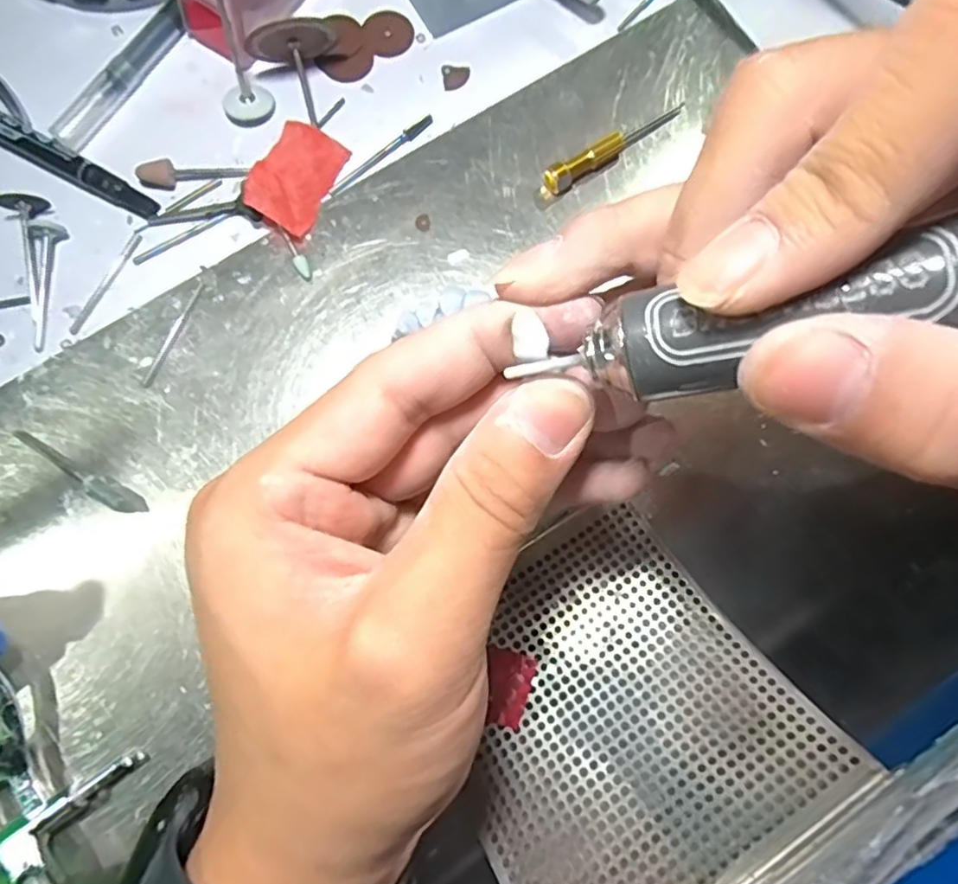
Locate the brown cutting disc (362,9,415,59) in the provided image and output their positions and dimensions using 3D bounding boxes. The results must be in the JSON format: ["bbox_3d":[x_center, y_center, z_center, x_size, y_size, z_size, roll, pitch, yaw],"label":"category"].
[{"bbox_3d":[-0.036,-0.165,0.259,0.018,0.004,0.021,-28,83,-6],"label":"brown cutting disc"}]

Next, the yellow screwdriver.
[{"bbox_3d":[0.053,-0.115,0.247,0.064,0.009,0.009,-34,82,-7],"label":"yellow screwdriver"}]

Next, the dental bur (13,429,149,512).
[{"bbox_3d":[-0.140,0.011,0.222,0.054,0.004,0.008,27,80,4],"label":"dental bur"}]

